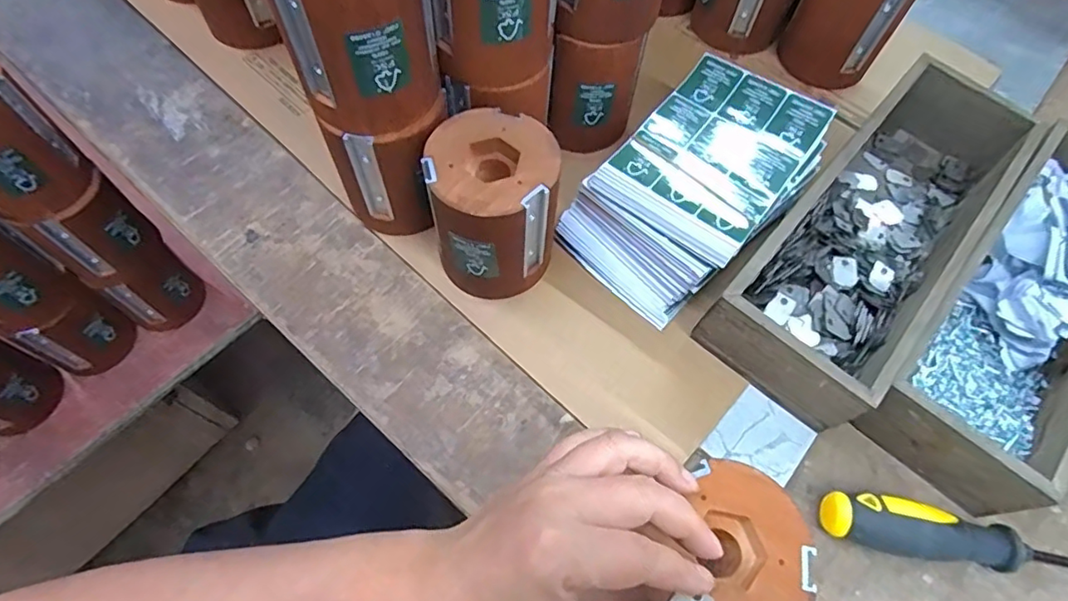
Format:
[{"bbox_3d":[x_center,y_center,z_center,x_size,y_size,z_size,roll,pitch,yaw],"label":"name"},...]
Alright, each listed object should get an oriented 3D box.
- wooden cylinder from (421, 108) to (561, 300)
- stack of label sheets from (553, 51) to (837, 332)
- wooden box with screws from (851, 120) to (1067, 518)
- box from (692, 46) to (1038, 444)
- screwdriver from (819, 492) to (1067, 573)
[{"bbox_3d":[-0.025,-0.053,0.371,0.071,0.109,0.076,5,65,1],"label":"wooden cylinder"},{"bbox_3d":[0.113,-0.082,0.406,0.112,0.055,0.178,42,71,16],"label":"stack of label sheets"},{"bbox_3d":[0.328,0.001,0.382,0.096,0.070,0.275,40,70,16],"label":"wooden box with screws"},{"bbox_3d":[0.238,-0.050,0.400,0.099,0.073,0.286,39,70,15],"label":"box"},{"bbox_3d":[0.261,0.142,0.335,0.184,0.031,0.029,9,65,3],"label":"screwdriver"}]

